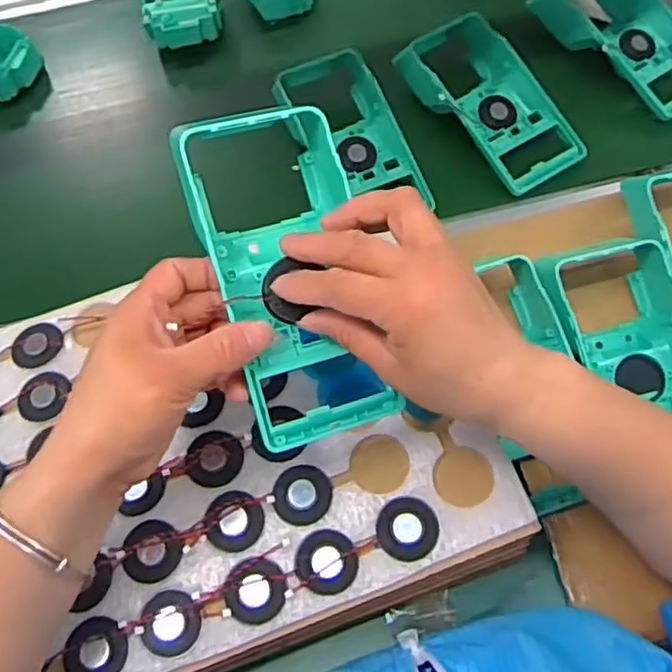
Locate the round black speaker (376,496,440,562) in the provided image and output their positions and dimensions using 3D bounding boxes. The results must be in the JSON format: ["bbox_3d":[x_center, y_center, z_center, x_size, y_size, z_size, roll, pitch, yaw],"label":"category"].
[{"bbox_3d":[0.040,0.108,0.382,0.034,0.007,0.034,-1,60,1],"label":"round black speaker"}]

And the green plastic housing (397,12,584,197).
[{"bbox_3d":[0.130,-0.212,0.606,0.097,0.056,0.183,-30,63,-15],"label":"green plastic housing"}]

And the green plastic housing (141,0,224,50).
[{"bbox_3d":[-0.156,-0.330,0.697,0.078,0.035,0.062,-12,60,-5],"label":"green plastic housing"}]

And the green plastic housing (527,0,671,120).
[{"bbox_3d":[0.275,-0.287,0.637,0.097,0.048,0.188,-33,64,-16],"label":"green plastic housing"}]

